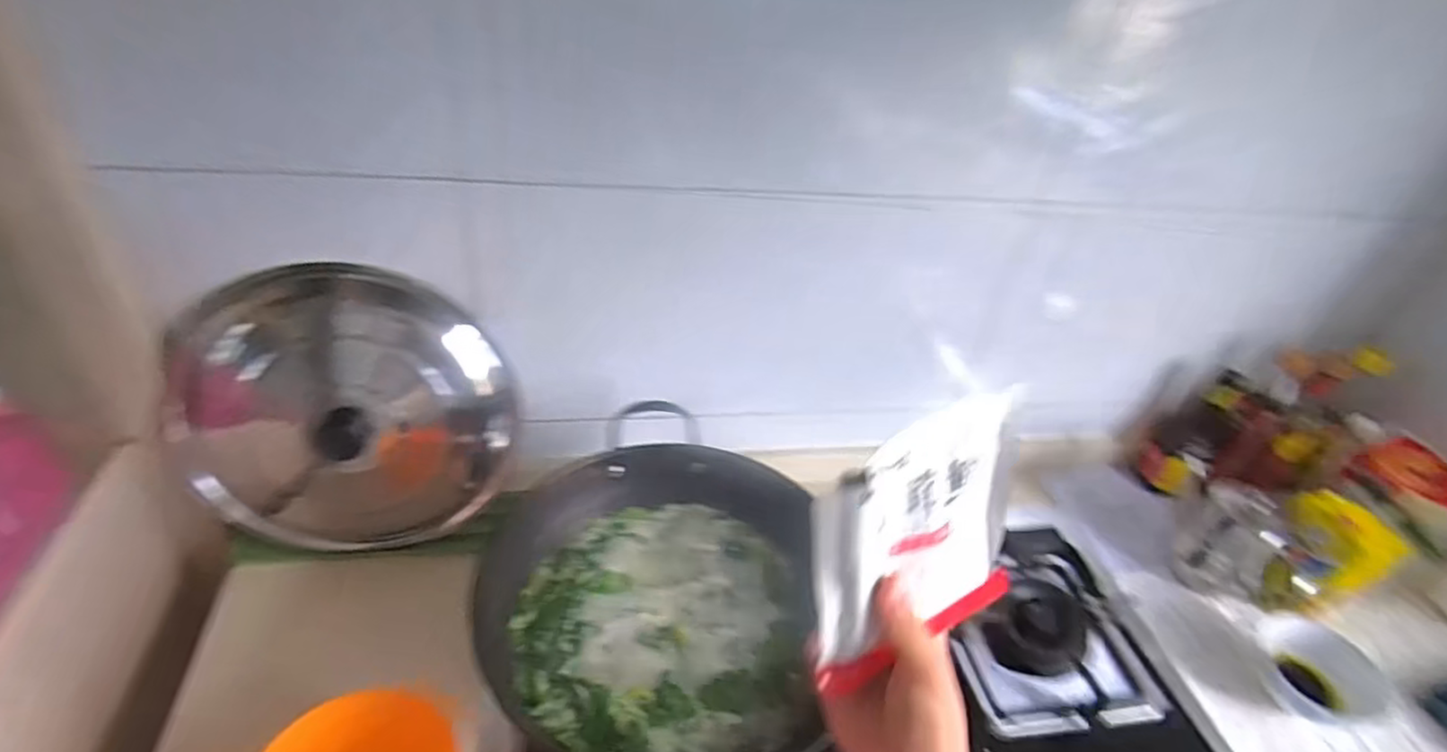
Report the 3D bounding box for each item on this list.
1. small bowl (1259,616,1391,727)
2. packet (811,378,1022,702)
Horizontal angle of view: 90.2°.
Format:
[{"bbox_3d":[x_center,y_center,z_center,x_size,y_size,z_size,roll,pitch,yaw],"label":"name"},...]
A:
[{"bbox_3d":[0.660,0.325,0.805,0.136,0.053,0.108,0,39,-10],"label":"small bowl"},{"bbox_3d":[0.100,0.083,0.365,0.122,0.135,0.015,-19,28,-24],"label":"packet"}]

